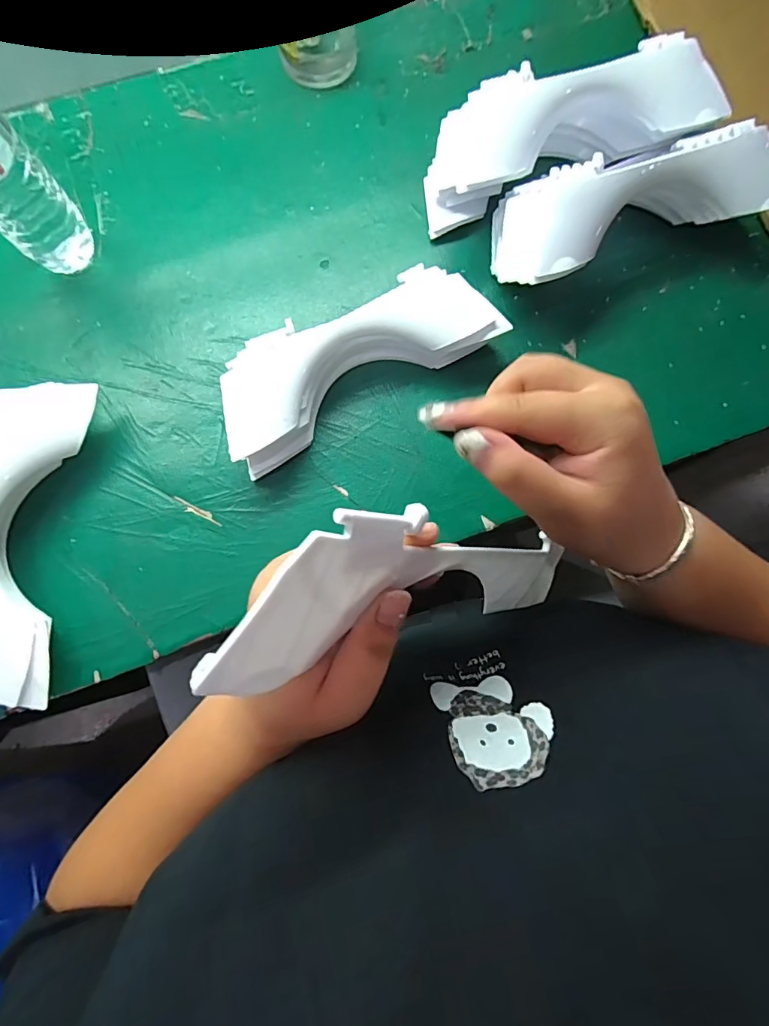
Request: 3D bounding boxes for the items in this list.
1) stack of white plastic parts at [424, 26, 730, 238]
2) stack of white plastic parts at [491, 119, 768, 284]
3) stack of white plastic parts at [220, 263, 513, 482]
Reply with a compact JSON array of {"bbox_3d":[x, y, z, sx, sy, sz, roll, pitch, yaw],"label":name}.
[{"bbox_3d":[0.170,-0.358,0.454,0.267,0.091,0.088,-14,78,-3],"label":"stack of white plastic parts"},{"bbox_3d":[0.221,-0.289,0.446,0.264,0.083,0.117,-19,78,-4],"label":"stack of white plastic parts"},{"bbox_3d":[-0.027,-0.138,0.428,0.268,0.050,0.097,-29,79,-6],"label":"stack of white plastic parts"}]

